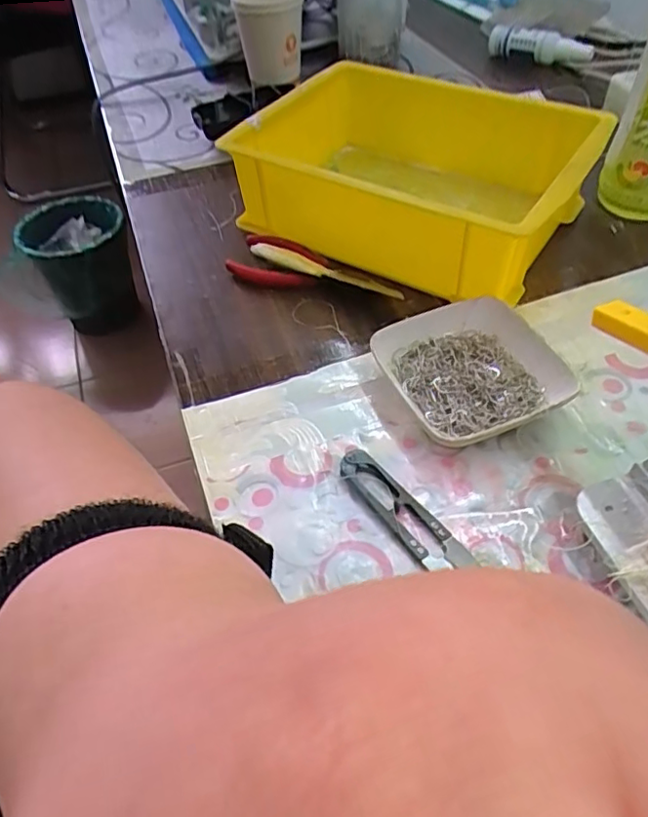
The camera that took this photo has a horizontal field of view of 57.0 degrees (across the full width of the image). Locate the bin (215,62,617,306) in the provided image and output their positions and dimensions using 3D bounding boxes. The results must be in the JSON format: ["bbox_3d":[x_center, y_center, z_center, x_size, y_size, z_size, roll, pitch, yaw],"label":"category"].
[{"bbox_3d":[0.069,-0.180,0.461,0.246,0.083,0.199,19,53,18],"label":"bin"}]

